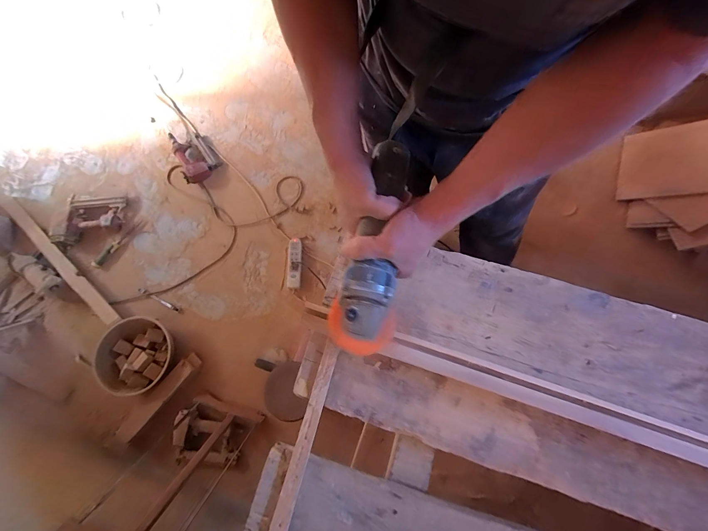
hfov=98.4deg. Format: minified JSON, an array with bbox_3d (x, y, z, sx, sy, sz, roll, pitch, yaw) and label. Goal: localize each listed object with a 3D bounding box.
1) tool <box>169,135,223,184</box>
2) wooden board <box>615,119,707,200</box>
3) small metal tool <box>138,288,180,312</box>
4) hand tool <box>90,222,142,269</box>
[{"bbox_3d":[-0.733,-0.500,1.375,0.172,0.060,0.289,-39,78,-9],"label":"tool"},{"bbox_3d":[1.292,-0.421,1.211,0.366,0.016,0.293,2,79,40],"label":"wooden board"},{"bbox_3d":[-0.792,0.141,1.248,0.200,0.019,0.019,25,77,8],"label":"small metal tool"},{"bbox_3d":[-1.008,-0.092,1.297,0.036,0.016,0.248,33,78,9],"label":"hand tool"}]

